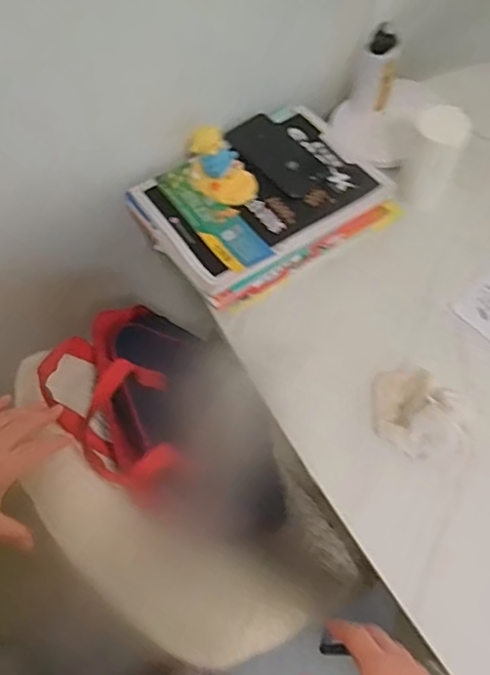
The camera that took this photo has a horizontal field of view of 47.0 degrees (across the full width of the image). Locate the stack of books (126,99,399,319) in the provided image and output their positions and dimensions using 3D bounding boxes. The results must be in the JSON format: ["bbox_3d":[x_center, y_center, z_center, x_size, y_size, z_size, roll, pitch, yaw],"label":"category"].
[{"bbox_3d":[0.023,-0.182,0.789,0.302,0.065,0.228,-32,66,-15],"label":"stack of books"}]

